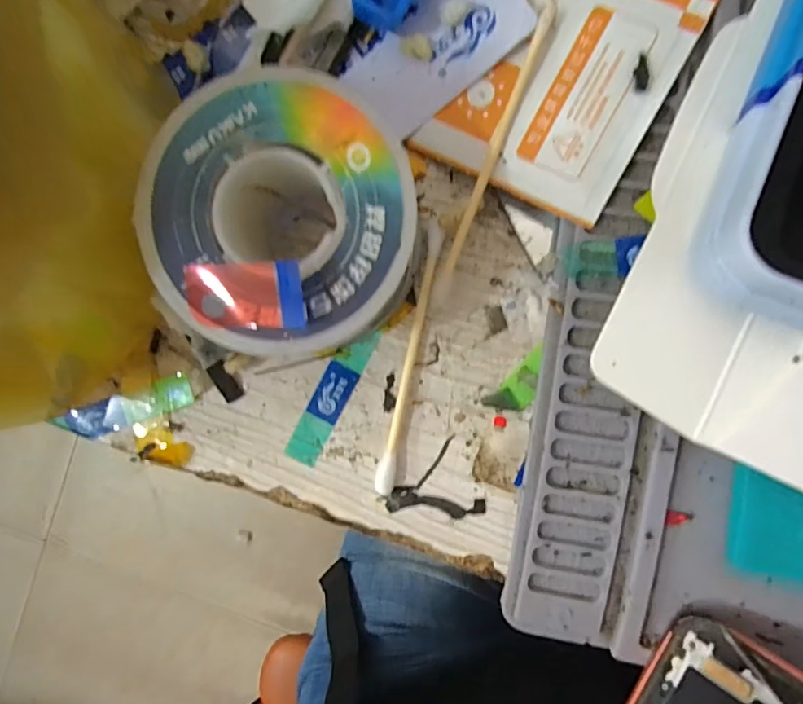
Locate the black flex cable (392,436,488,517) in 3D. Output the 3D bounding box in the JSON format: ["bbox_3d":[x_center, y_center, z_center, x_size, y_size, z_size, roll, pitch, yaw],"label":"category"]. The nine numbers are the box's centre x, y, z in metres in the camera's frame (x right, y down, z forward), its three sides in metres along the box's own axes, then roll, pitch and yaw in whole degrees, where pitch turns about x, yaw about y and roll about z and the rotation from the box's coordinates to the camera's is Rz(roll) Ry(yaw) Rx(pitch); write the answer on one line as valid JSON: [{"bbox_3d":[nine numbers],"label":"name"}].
[{"bbox_3d":[0.008,0.035,0.123,0.021,0.004,0.019,-28,88,5],"label":"black flex cable"}]

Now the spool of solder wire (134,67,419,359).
[{"bbox_3d":[-0.022,-0.027,0.110,0.052,0.033,0.052,4,90,5],"label":"spool of solder wire"}]

